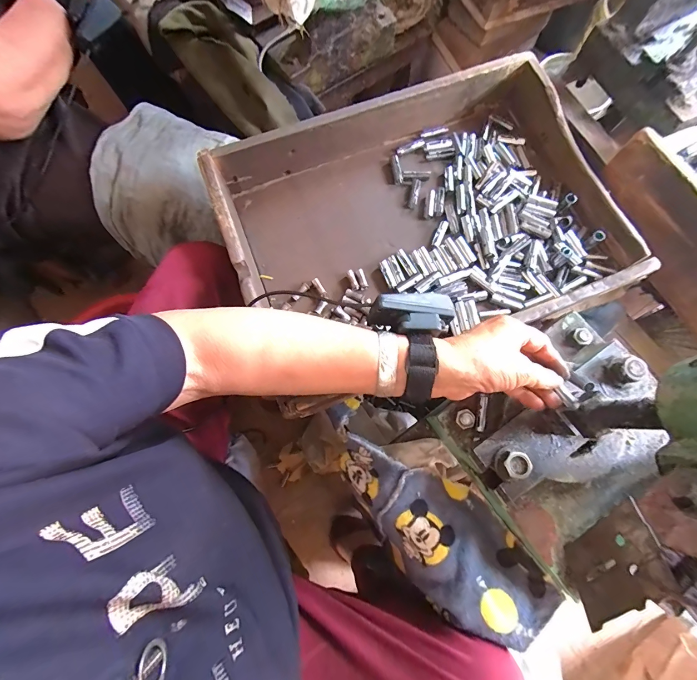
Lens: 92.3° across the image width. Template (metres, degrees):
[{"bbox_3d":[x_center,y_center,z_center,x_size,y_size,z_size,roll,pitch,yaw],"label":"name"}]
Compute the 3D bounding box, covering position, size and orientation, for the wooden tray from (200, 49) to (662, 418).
[{"bbox_3d":[0.087,-0.143,0.403,0.440,0.082,0.317,-23,76,-4],"label":"wooden tray"}]

